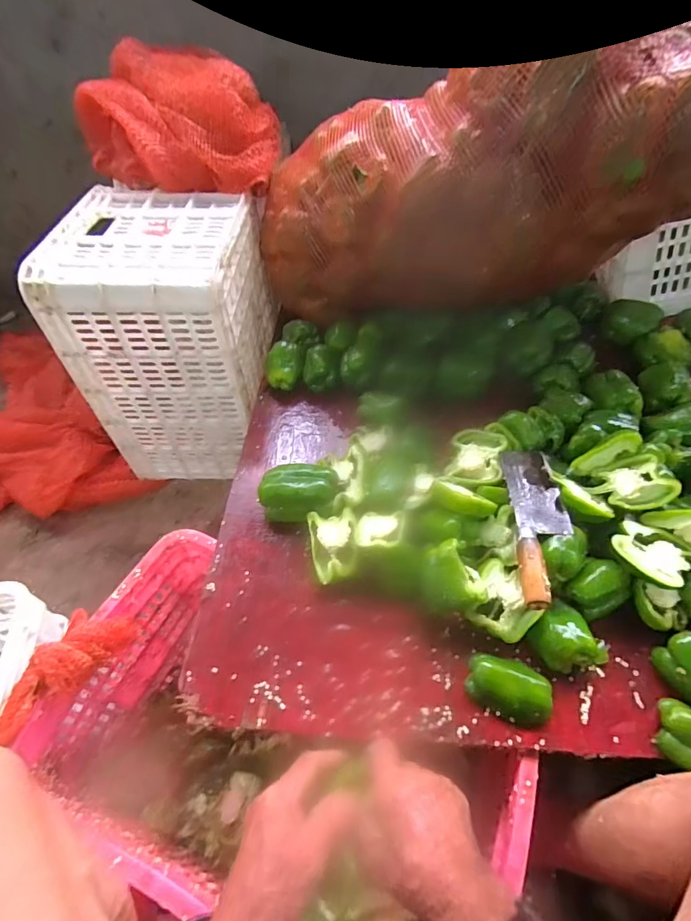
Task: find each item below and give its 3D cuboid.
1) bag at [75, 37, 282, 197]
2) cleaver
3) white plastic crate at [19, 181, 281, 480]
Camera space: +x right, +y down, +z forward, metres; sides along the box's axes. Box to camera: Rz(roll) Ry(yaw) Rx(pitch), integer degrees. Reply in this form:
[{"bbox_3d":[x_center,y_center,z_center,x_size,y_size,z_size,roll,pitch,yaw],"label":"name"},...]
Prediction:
[{"bbox_3d":[-0.301,-0.631,0.826,0.362,0.156,0.236,21,56,17],"label":"bag"},{"bbox_3d":[0.238,0.071,0.541,0.065,0.023,0.221,5,52,5],"label":"cleaver"},{"bbox_3d":[-0.318,-0.237,0.903,0.298,0.451,0.333,3,52,4],"label":"white plastic crate"}]

